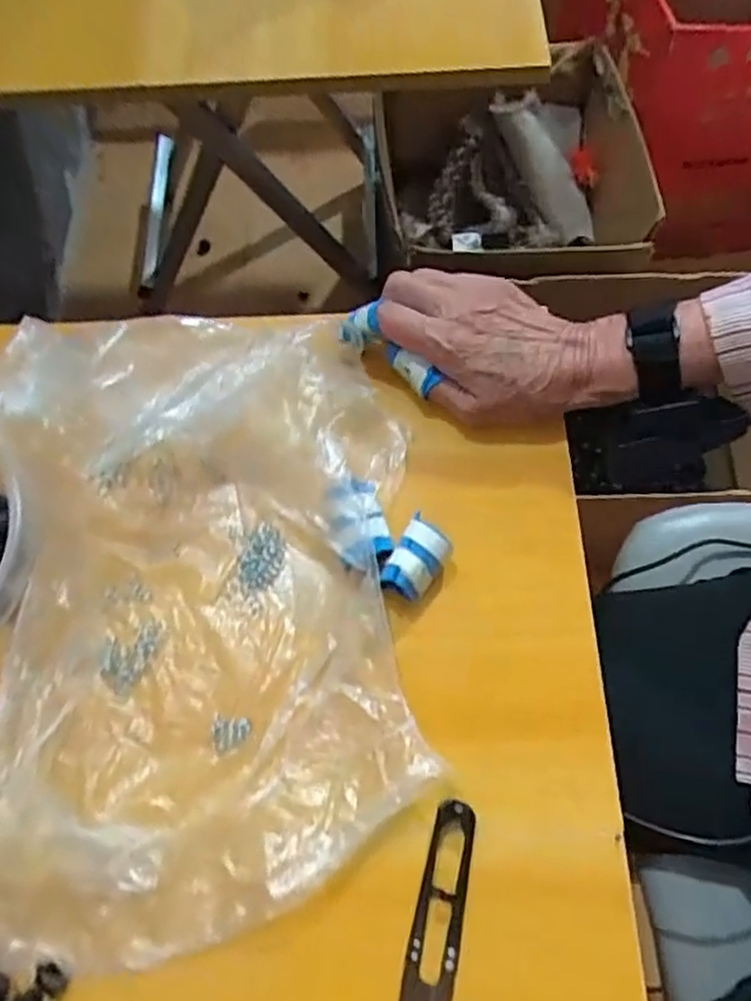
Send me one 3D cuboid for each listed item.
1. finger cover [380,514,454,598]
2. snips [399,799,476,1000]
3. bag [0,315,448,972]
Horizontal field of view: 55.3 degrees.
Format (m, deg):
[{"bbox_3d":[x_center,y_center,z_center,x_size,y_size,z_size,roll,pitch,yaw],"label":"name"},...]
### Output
[{"bbox_3d":[0.020,0.033,0.374,0.024,0.031,0.038,32,71,14],"label":"finger cover"},{"bbox_3d":[0.029,0.189,0.321,0.022,0.008,0.101,12,68,6],"label":"snips"},{"bbox_3d":[-0.086,0.047,0.348,0.200,0.044,0.300,-5,67,-1],"label":"bag"}]

